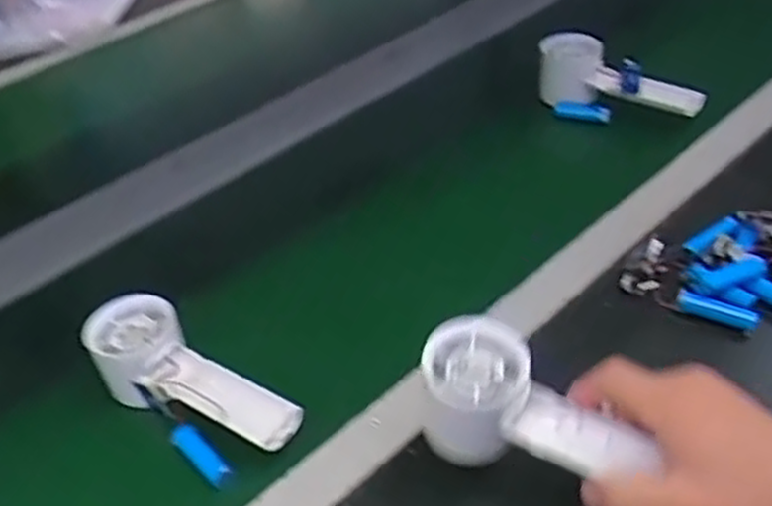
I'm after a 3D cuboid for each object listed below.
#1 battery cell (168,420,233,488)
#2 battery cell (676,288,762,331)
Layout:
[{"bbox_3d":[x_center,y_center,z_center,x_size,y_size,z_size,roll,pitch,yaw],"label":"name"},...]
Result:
[{"bbox_3d":[-0.115,0.125,0.489,0.051,0.014,0.015,30,51,34],"label":"battery cell"},{"bbox_3d":[0.228,0.040,0.541,0.055,0.010,0.014,18,44,9],"label":"battery cell"}]

